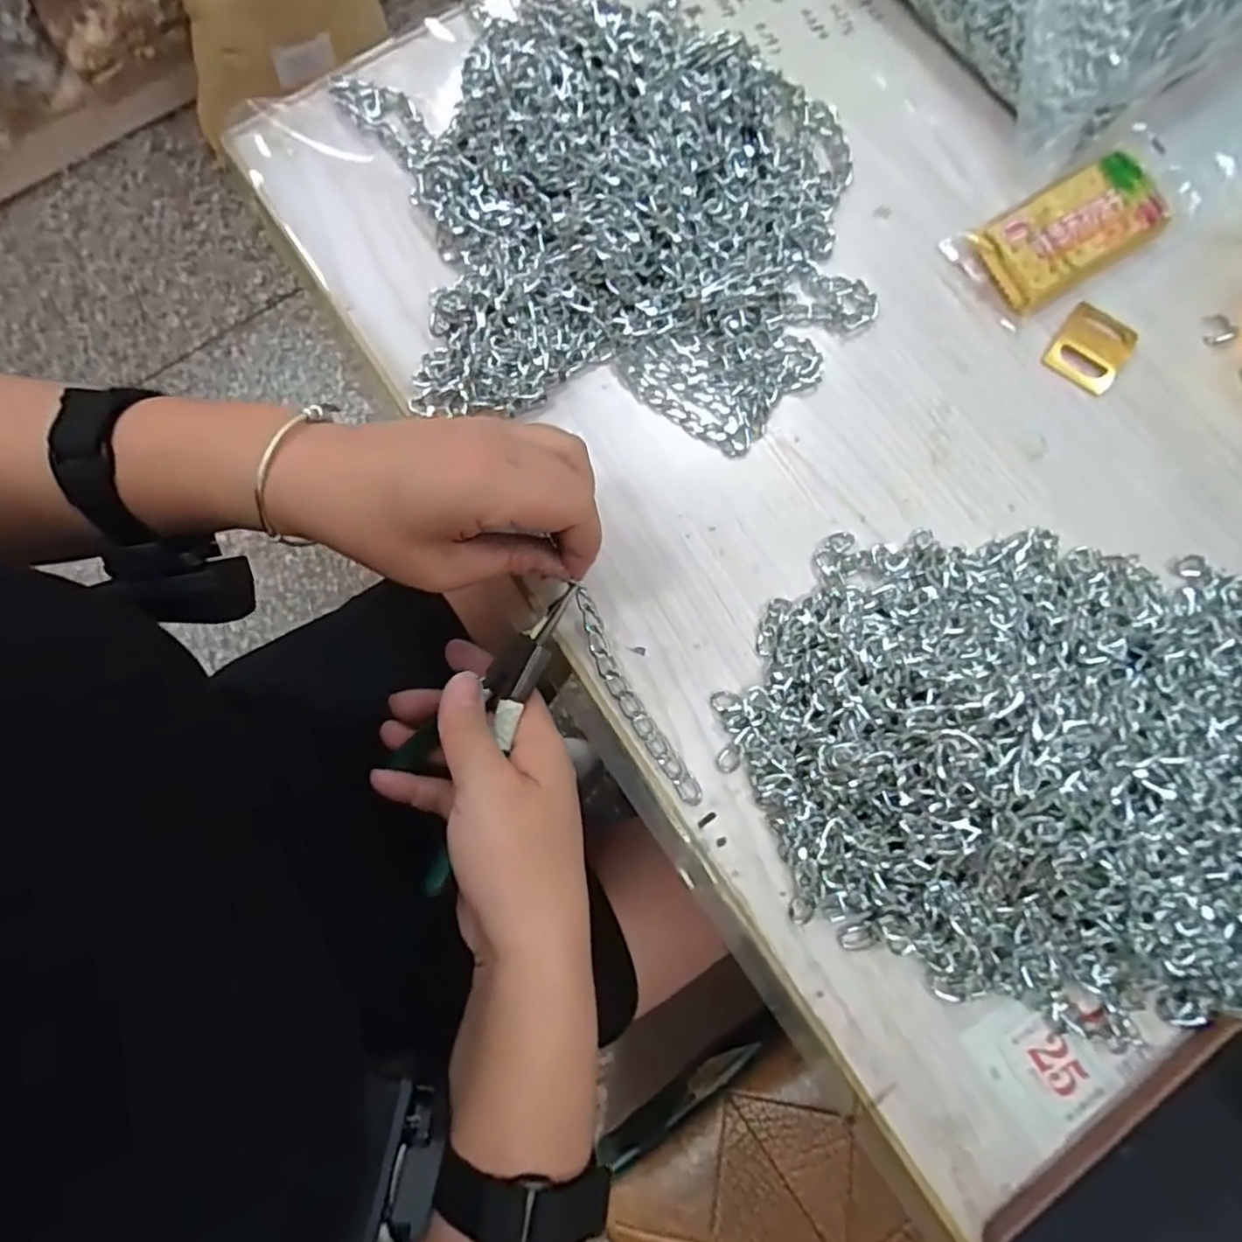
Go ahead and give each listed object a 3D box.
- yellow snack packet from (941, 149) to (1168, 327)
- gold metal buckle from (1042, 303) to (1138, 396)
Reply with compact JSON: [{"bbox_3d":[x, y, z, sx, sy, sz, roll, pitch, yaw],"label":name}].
[{"bbox_3d":[0.249,-0.220,0.382,0.113,0.020,0.060,-34,82,-6],"label":"yellow snack packet"},{"bbox_3d":[0.266,-0.154,0.381,0.038,0.009,0.043,36,81,6],"label":"gold metal buckle"}]

